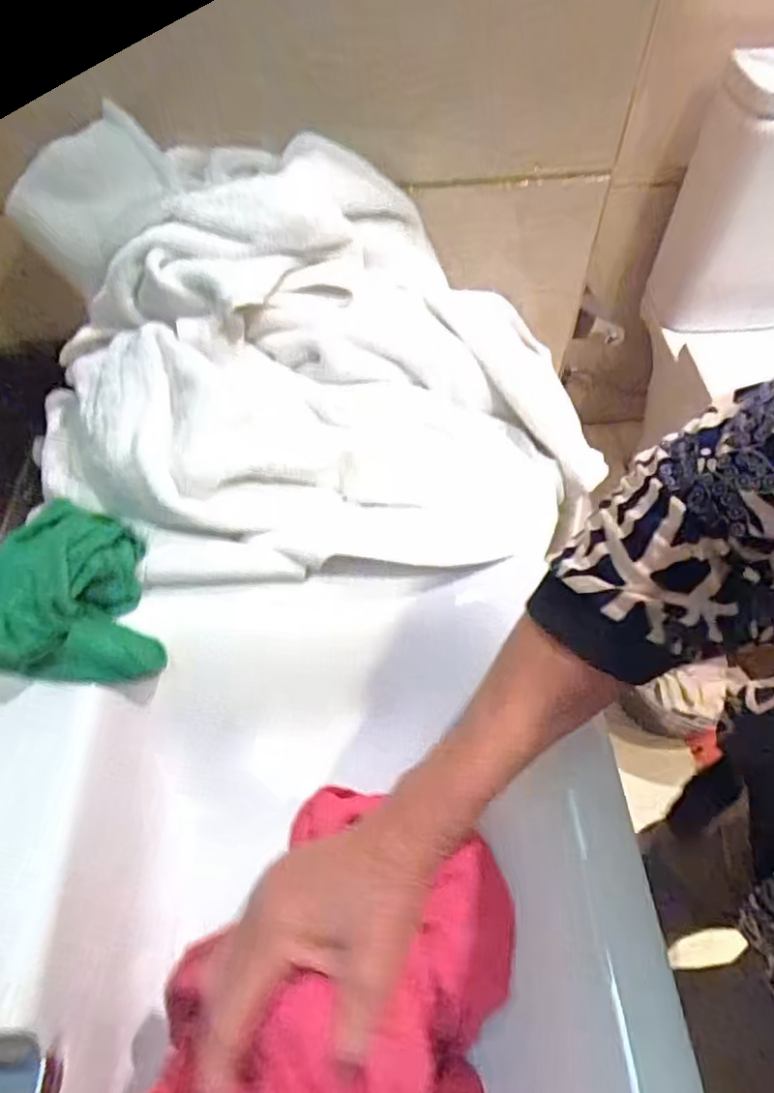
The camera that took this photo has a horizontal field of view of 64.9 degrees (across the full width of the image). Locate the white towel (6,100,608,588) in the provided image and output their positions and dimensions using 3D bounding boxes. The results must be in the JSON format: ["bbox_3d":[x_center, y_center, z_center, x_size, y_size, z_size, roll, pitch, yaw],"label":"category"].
[{"bbox_3d":[-0.050,-0.134,0.442,0.405,0.181,0.339,20,56,12],"label":"white towel"}]

